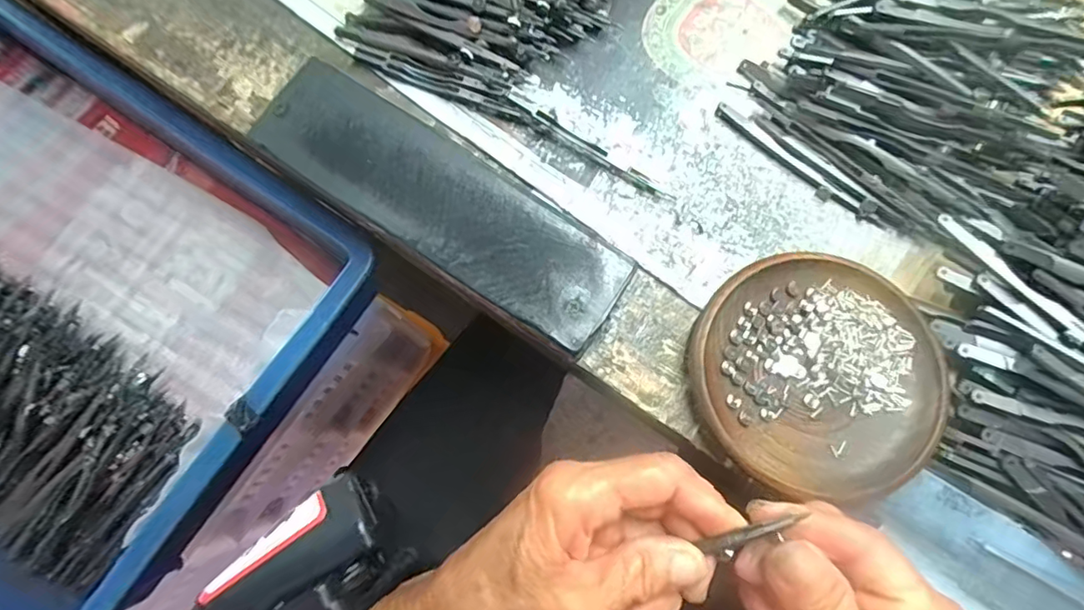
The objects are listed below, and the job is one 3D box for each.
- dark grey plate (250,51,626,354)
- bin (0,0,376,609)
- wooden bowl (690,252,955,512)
[{"bbox_3d":[-0.054,-0.056,0.290,0.208,0.013,0.060,34,78,8],"label":"dark grey plate"},{"bbox_3d":[-0.344,-0.014,0.363,0.402,0.095,0.288,33,78,8],"label":"bin"},{"bbox_3d":[0.131,0.033,0.267,0.112,0.020,0.113,0,76,0],"label":"wooden bowl"}]

